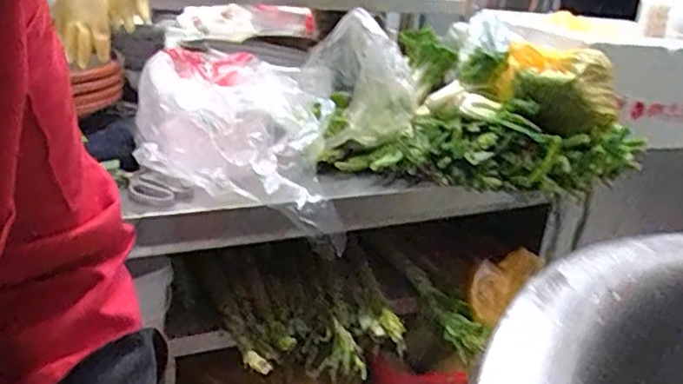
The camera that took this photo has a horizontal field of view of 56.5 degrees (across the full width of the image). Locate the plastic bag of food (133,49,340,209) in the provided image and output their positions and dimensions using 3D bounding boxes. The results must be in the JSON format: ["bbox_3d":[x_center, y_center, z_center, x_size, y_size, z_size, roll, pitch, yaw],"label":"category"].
[{"bbox_3d":[-0.197,-0.126,1.130,0.334,0.177,0.326,6,22,-1],"label":"plastic bag of food"}]

